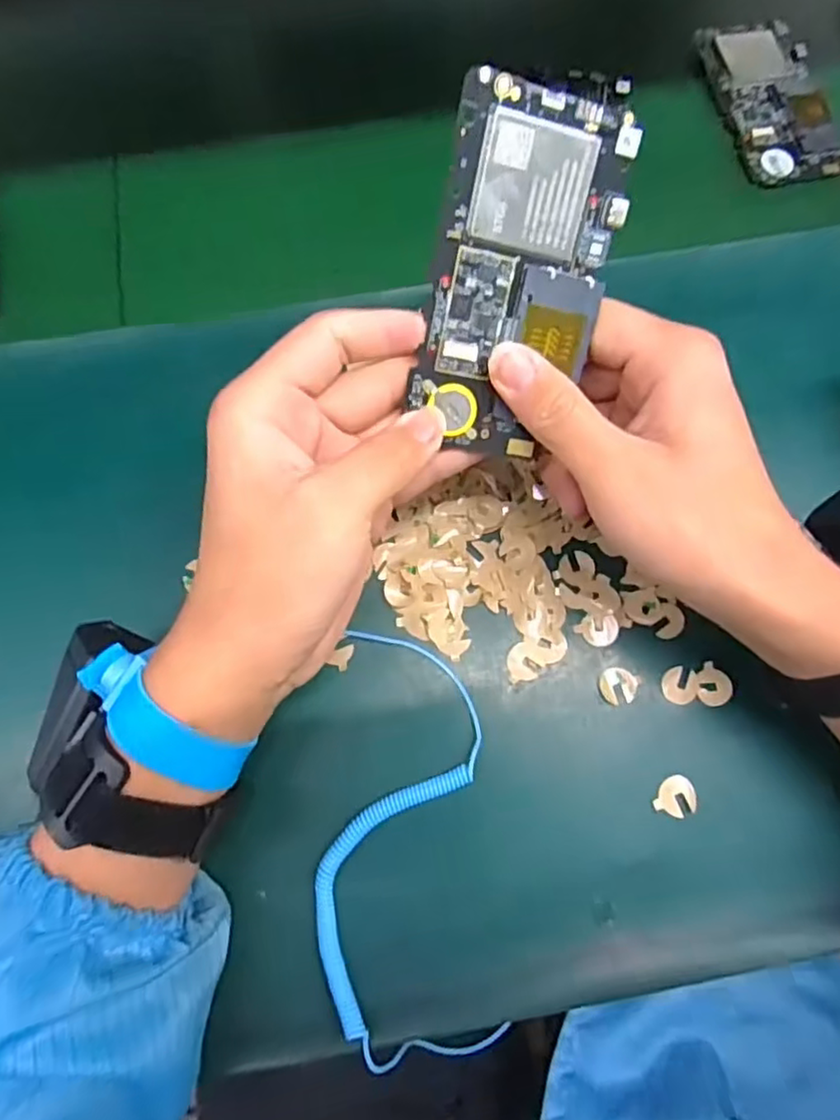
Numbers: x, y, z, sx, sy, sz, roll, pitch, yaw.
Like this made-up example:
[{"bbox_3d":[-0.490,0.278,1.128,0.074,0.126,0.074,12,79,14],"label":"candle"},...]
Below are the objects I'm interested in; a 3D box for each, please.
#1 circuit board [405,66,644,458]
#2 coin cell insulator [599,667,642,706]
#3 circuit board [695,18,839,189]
[{"bbox_3d":[0.037,-0.105,0.242,0.063,0.005,0.129,7,110,-11],"label":"circuit board"},{"bbox_3d":[0.095,0.060,0.310,0.018,0.004,0.017,-1,71,2],"label":"coin cell insulator"},{"bbox_3d":[0.220,-0.293,0.408,0.066,0.007,0.125,-12,71,-1],"label":"circuit board"}]

